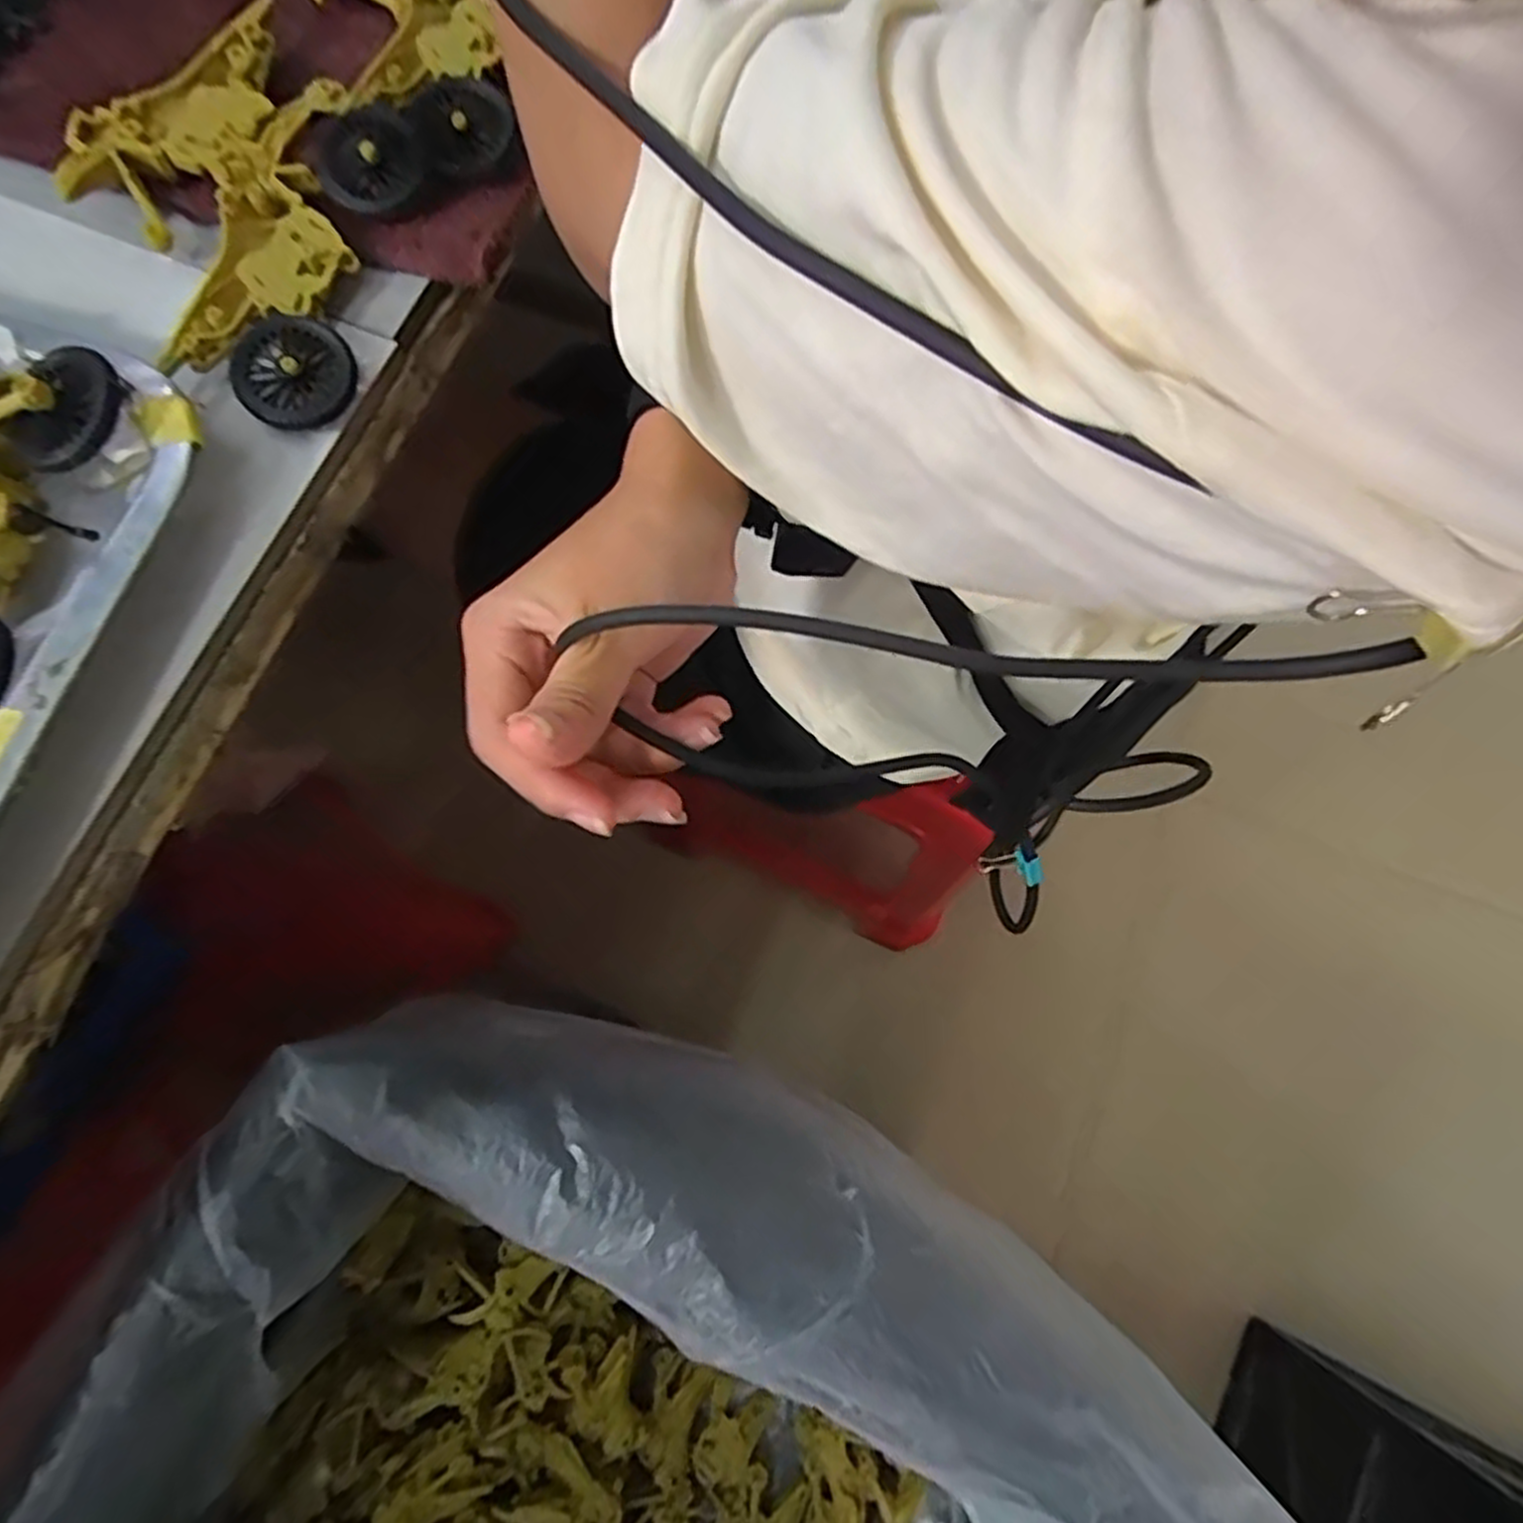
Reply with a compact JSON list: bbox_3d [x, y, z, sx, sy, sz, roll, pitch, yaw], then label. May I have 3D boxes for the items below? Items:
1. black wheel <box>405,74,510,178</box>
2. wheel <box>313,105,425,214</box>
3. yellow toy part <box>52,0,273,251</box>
[{"bbox_3d":[-0.110,-0.232,0.287,0.032,0.009,0.037,-24,77,-8],"label":"black wheel"},{"bbox_3d":[-0.139,-0.213,0.279,0.036,0.011,0.036,0,75,-1],"label":"wheel"},{"bbox_3d":[-0.197,-0.225,0.282,0.057,0.015,0.100,42,78,9],"label":"yellow toy part"}]

